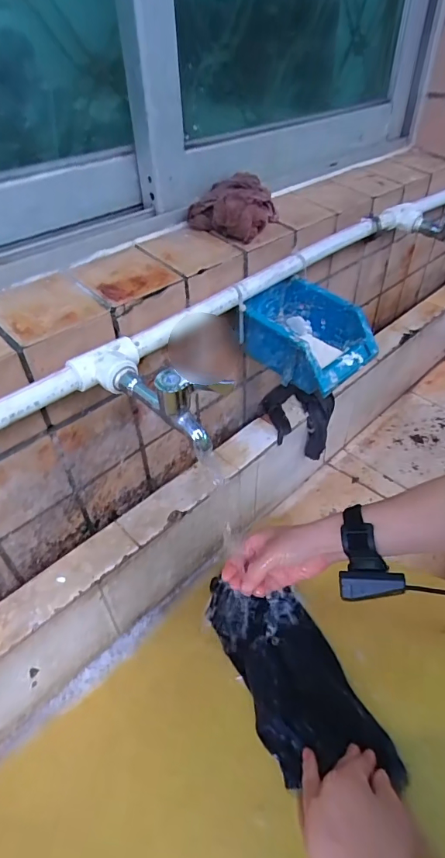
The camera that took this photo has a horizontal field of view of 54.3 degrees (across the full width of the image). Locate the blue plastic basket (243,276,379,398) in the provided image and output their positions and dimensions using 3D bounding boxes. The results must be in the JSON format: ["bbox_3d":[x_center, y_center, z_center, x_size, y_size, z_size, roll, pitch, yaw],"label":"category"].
[{"bbox_3d":[0.111,-0.131,0.600,0.167,0.079,0.129,32,53,31],"label":"blue plastic basket"}]

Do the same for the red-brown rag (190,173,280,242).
[{"bbox_3d":[0.016,-0.307,0.599,0.097,0.054,0.126,15,45,17],"label":"red-brown rag"}]

